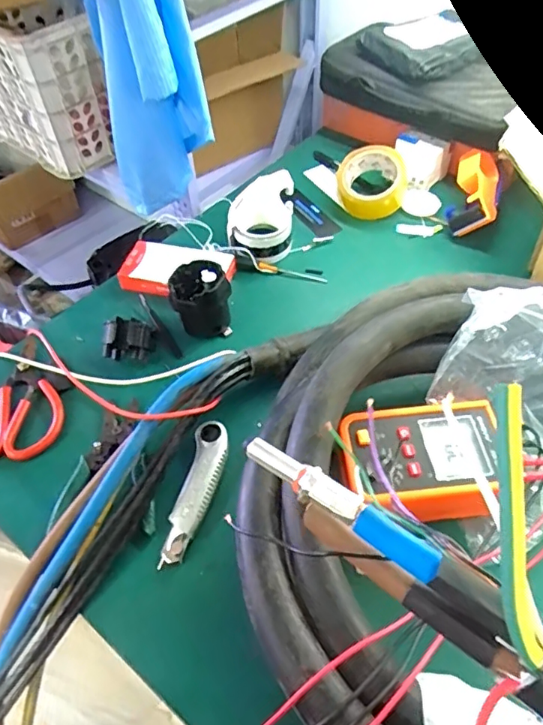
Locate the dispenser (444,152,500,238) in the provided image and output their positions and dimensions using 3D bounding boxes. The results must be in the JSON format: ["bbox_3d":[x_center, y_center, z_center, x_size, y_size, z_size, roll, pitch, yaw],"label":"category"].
[{"bbox_3d":[0.301,-0.256,0.798,0.067,0.057,0.144,12,65,10],"label":"dispenser"}]

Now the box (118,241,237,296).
[{"bbox_3d":[-0.130,-0.134,0.764,0.142,0.026,0.093,13,53,11],"label":"box"}]

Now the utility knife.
[{"bbox_3d":[-0.075,0.125,0.547,0.034,0.012,0.152,10,52,10],"label":"utility knife"}]

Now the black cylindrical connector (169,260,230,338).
[{"bbox_3d":[-0.090,-0.085,0.682,0.069,0.072,0.070,-1,51,1],"label":"black cylindrical connector"}]

